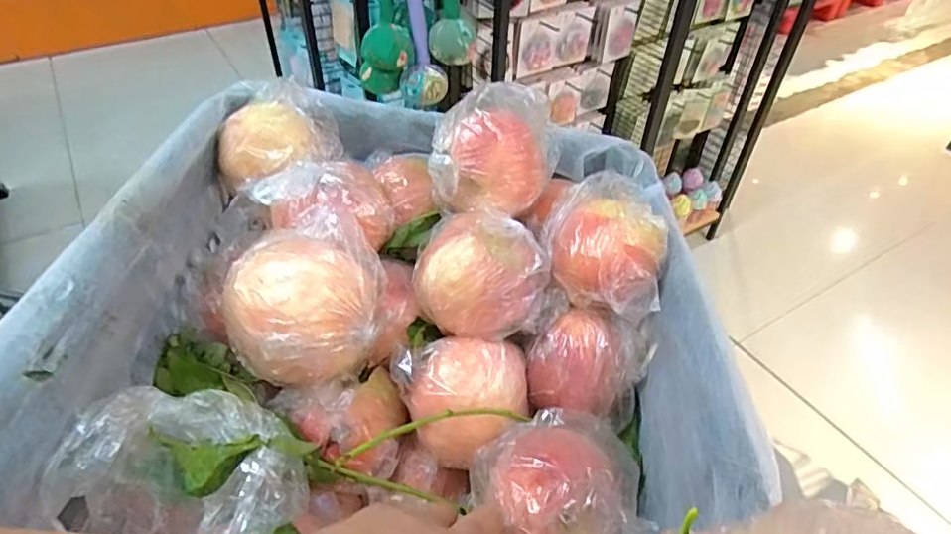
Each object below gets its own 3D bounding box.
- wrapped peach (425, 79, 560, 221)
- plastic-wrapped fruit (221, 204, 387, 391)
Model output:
[{"bbox_3d":[0.014,-0.082,0.397,0.089,0.063,0.072,6,44,4],"label":"wrapped peach"},{"bbox_3d":[-0.100,0.017,0.331,0.086,0.069,0.084,6,44,4],"label":"plastic-wrapped fruit"}]

